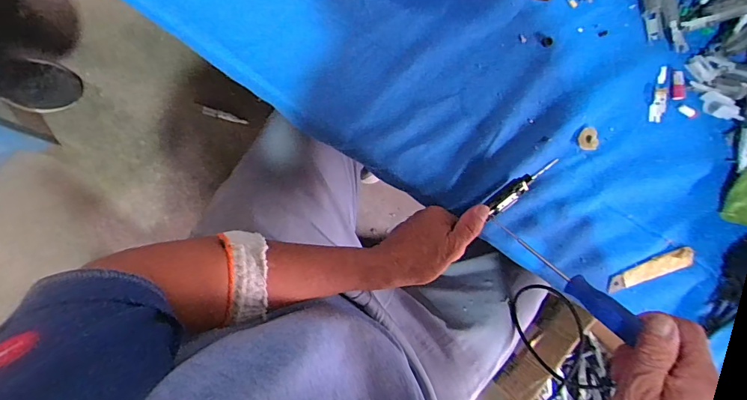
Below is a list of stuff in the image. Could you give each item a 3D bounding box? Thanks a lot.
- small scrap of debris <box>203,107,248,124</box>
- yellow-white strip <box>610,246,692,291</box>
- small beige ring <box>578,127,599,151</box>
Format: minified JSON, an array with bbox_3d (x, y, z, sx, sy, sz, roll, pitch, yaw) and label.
[{"bbox_3d":[-0.352,-0.198,1.005,0.112,0.004,0.019,17,93,-1],"label":"small scrap of debris"},{"bbox_3d":[0.323,0.082,0.493,0.118,0.006,0.022,-18,93,-10],"label":"yellow-white strip"},{"bbox_3d":[0.240,-0.069,0.472,0.020,0.012,0.025,-18,93,-10],"label":"small beige ring"}]

